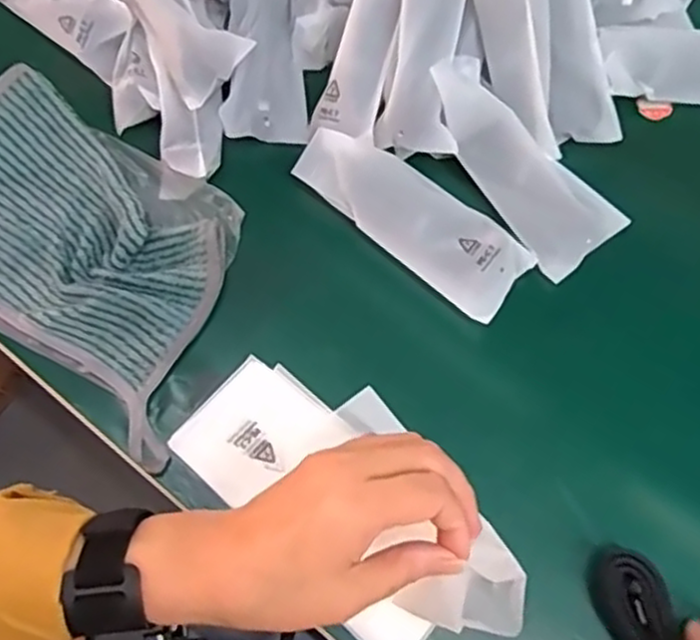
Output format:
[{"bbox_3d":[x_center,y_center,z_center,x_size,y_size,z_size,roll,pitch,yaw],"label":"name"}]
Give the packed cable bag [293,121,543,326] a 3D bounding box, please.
[{"bbox_3d":[0.040,-0.067,0.457,0.154,0.011,0.056,40,84,6],"label":"packed cable bag"}]

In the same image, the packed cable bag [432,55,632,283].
[{"bbox_3d":[0.106,-0.100,0.463,0.054,0.026,0.149,-40,91,-14],"label":"packed cable bag"}]

